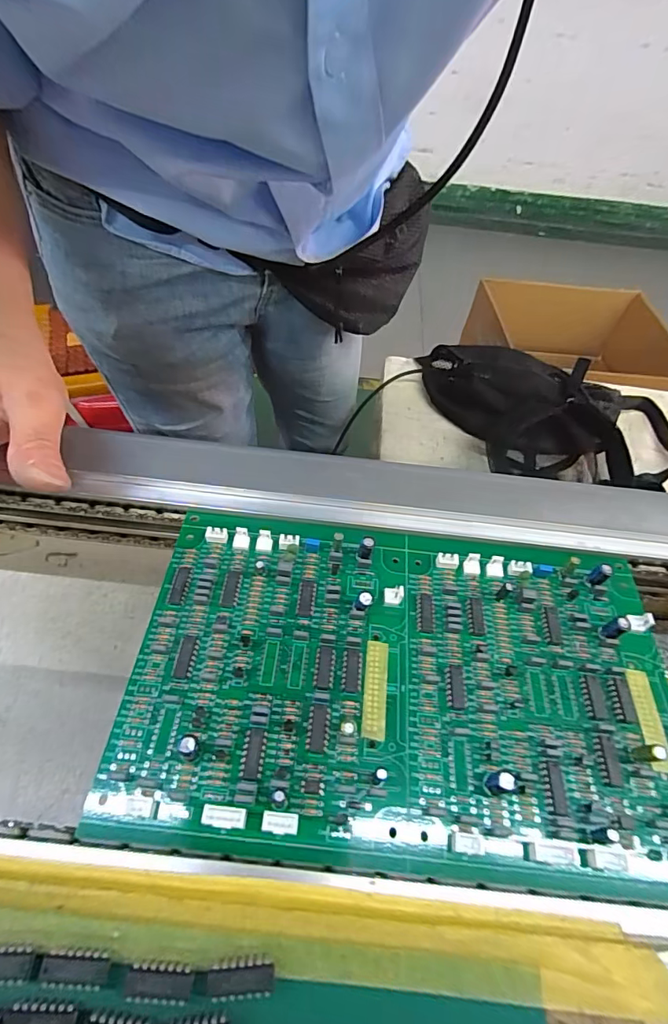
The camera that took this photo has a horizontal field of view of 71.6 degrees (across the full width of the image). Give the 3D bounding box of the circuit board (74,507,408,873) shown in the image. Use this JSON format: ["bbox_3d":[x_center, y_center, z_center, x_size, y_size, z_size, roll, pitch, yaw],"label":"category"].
[{"bbox_3d":[-0.028,0.065,0.211,0.122,0.009,0.145,7,53,0],"label":"circuit board"}]

